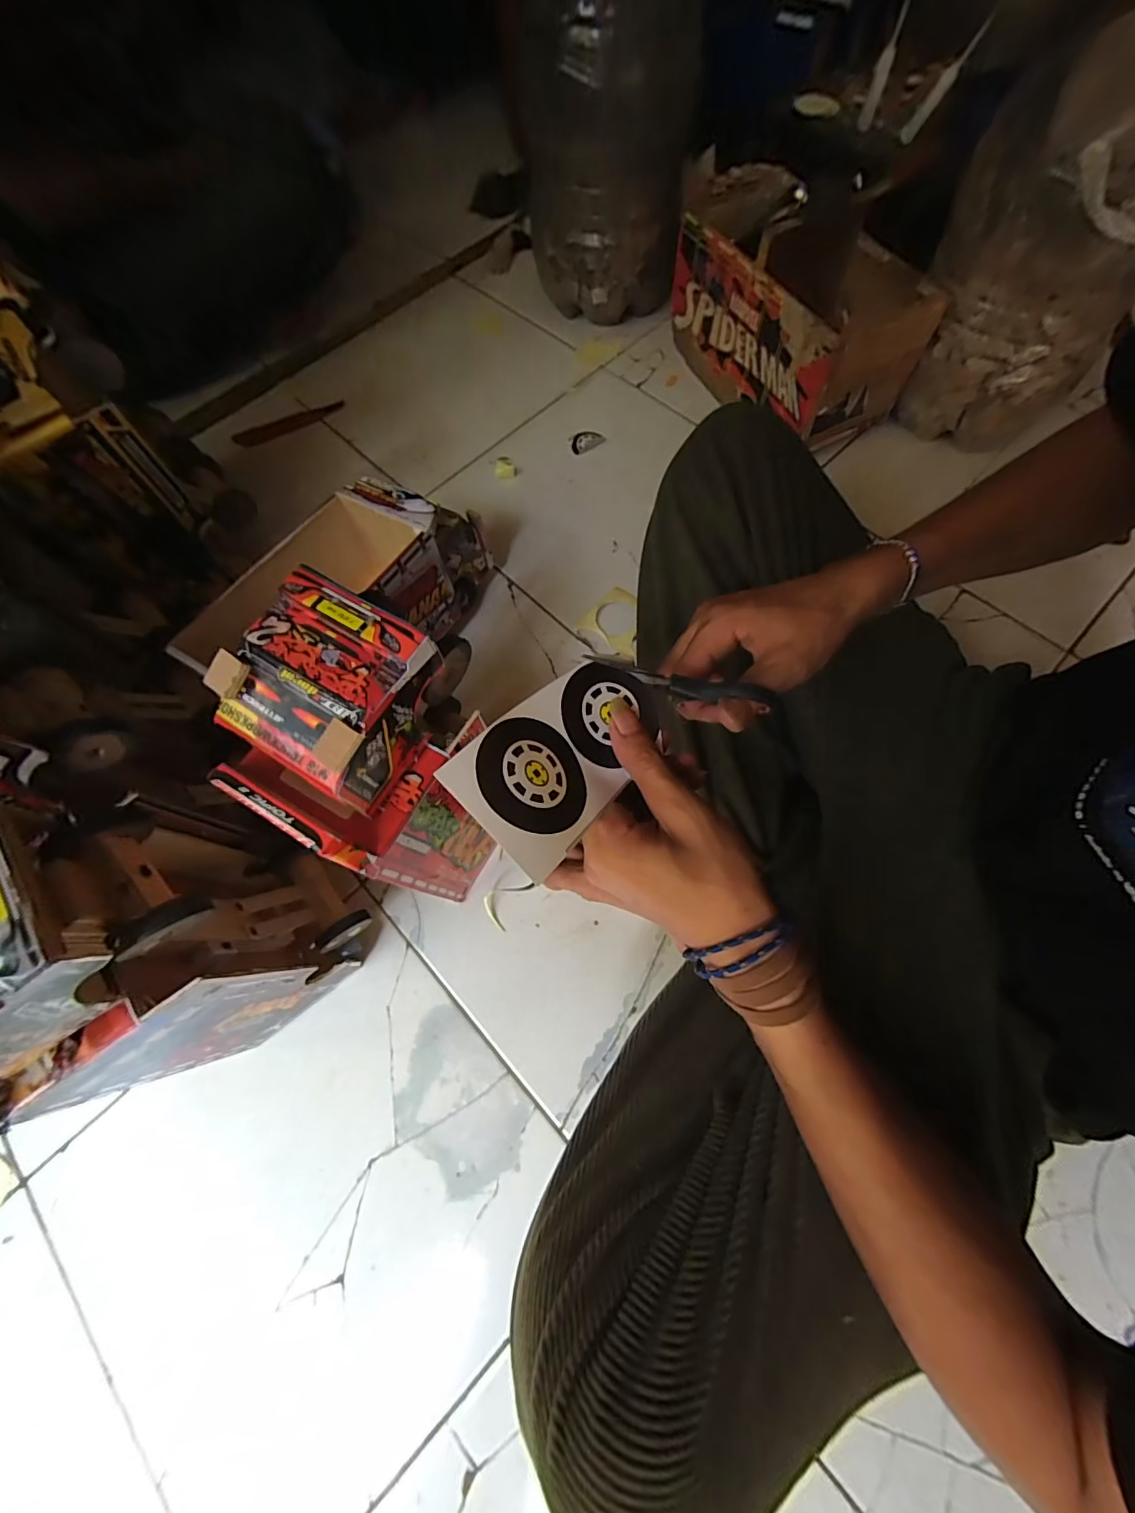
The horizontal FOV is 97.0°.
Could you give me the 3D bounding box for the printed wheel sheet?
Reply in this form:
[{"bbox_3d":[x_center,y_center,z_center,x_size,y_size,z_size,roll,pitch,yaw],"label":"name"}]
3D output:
[{"bbox_3d":[0.001,-0.004,0.254,0.066,0.014,0.124,48,55,-2],"label":"printed wheel sheet"}]

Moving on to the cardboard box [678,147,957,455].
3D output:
[{"bbox_3d":[0.309,-0.639,0.714,0.182,0.184,0.371,-31,71,-9],"label":"cardboard box"}]

